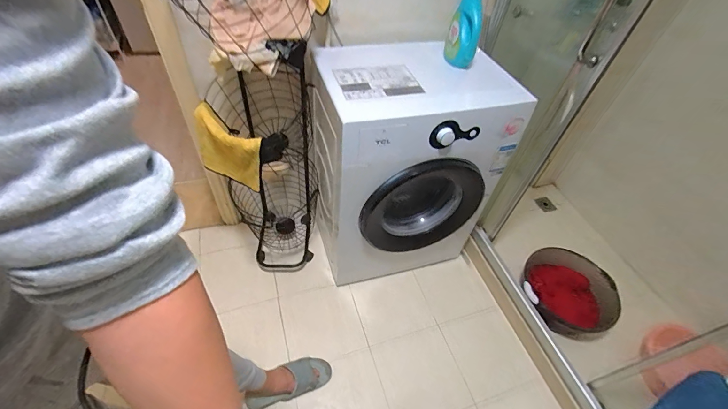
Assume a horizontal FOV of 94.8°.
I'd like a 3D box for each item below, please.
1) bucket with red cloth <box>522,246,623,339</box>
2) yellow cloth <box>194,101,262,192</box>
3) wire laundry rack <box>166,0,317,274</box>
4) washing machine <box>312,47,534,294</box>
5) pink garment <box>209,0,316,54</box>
[{"bbox_3d":[0.839,0.369,1.399,0.336,0.145,0.344,-24,56,-24],"label":"bucket with red cloth"},{"bbox_3d":[-0.414,-0.158,1.040,0.249,0.224,0.068,30,53,19],"label":"yellow cloth"},{"bbox_3d":[-0.365,-0.245,1.158,0.377,1.188,0.340,26,52,16],"label":"wire laundry rack"},{"bbox_3d":[0.149,-0.133,1.302,0.621,0.790,0.505,-13,52,-16],"label":"washing machine"},{"bbox_3d":[-0.283,-0.531,0.922,0.270,0.127,0.217,-9,51,-13],"label":"pink garment"}]

